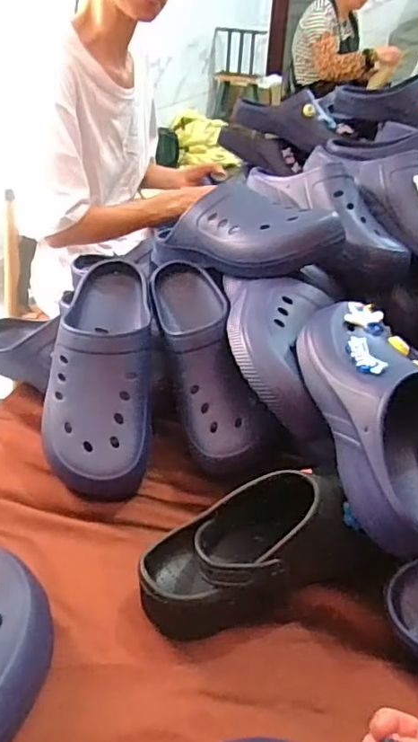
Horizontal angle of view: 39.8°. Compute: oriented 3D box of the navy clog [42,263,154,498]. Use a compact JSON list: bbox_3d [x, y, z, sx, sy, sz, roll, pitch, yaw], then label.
[{"bbox_3d":[-0.123,-0.015,0.648,0.117,0.088,0.303,0,58,-5],"label":"navy clog"}]

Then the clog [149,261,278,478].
[{"bbox_3d":[-0.006,-0.027,0.663,0.091,0.096,0.292,-8,55,-16],"label":"clog"}]

